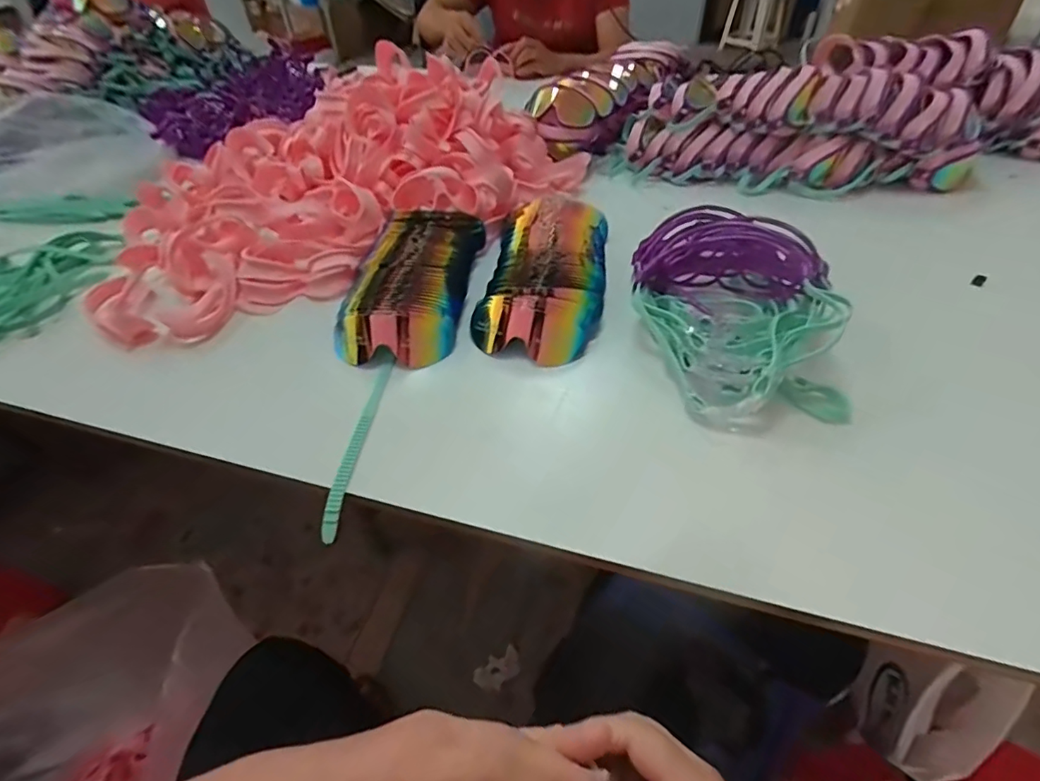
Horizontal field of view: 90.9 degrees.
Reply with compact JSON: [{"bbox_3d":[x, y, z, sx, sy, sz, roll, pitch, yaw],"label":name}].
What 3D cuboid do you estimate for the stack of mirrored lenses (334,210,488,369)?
[{"bbox_3d":[-0.129,-0.131,0.614,0.135,0.067,0.248,4,46,6],"label":"stack of mirrored lenses"}]

